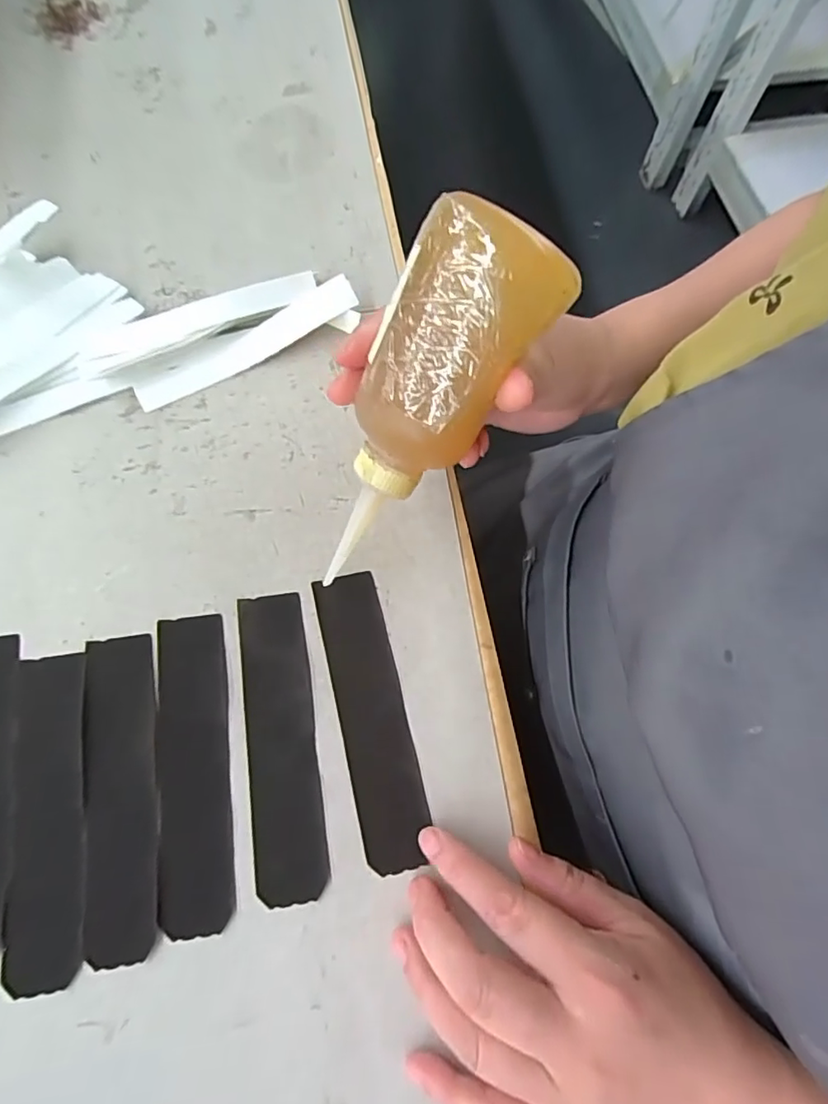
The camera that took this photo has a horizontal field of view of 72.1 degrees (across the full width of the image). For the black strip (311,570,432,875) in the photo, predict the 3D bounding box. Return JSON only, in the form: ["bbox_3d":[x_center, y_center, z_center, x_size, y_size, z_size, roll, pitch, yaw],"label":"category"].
[{"bbox_3d":[-0.021,0.078,0.278,0.033,0.004,0.138,-12,71,-6],"label":"black strip"}]

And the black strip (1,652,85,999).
[{"bbox_3d":[-0.168,0.118,0.259,0.032,0.004,0.139,-8,71,-5],"label":"black strip"}]

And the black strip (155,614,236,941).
[{"bbox_3d":[-0.105,0.100,0.269,0.033,0.004,0.138,-8,71,-5],"label":"black strip"}]

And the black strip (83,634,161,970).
[{"bbox_3d":[-0.137,0.109,0.265,0.033,0.004,0.139,-9,71,-5],"label":"black strip"}]

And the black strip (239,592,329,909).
[{"bbox_3d":[-0.064,0.088,0.272,0.032,0.004,0.138,-8,71,-5],"label":"black strip"}]

